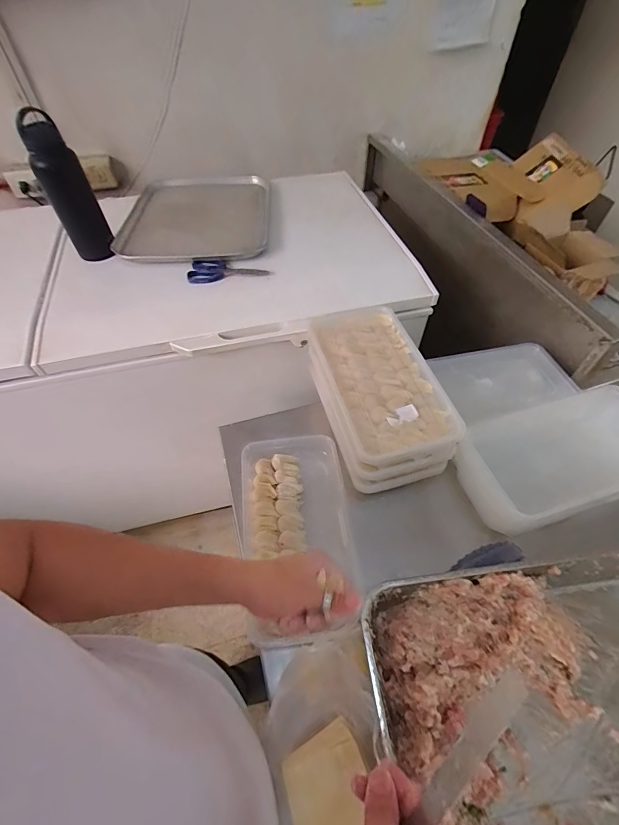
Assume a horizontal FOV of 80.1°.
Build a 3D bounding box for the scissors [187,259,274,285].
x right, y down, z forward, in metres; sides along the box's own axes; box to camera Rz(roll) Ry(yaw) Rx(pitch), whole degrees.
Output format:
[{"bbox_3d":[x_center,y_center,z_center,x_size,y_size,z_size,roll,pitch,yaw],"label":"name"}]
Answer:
[{"bbox_3d":[-0.191,-0.341,0.877,0.193,0.022,0.066,-9,54,-6],"label":"scissors"}]

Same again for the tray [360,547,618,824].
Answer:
[{"bbox_3d":[0.320,0.363,0.450,0.475,0.080,0.334,-6,54,-4],"label":"tray"}]

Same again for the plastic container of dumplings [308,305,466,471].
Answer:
[{"bbox_3d":[0.117,-0.064,0.651,0.172,0.053,0.338,-13,55,-9],"label":"plastic container of dumplings"}]

